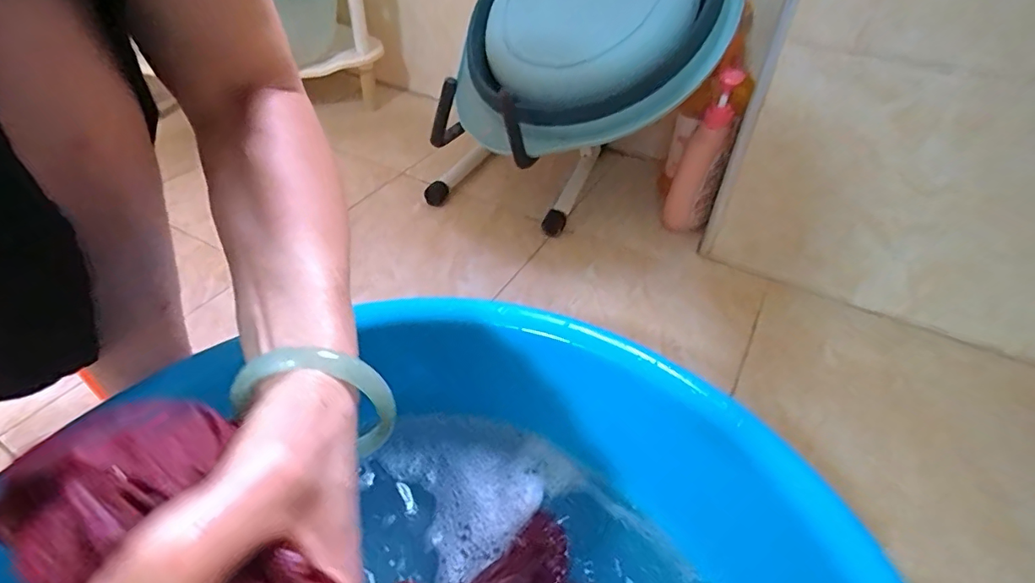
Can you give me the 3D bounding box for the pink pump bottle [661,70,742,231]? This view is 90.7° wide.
[{"bbox_3d":[0.254,-0.183,0.707,0.063,0.221,0.068,12,42,11],"label":"pink pump bottle"}]

